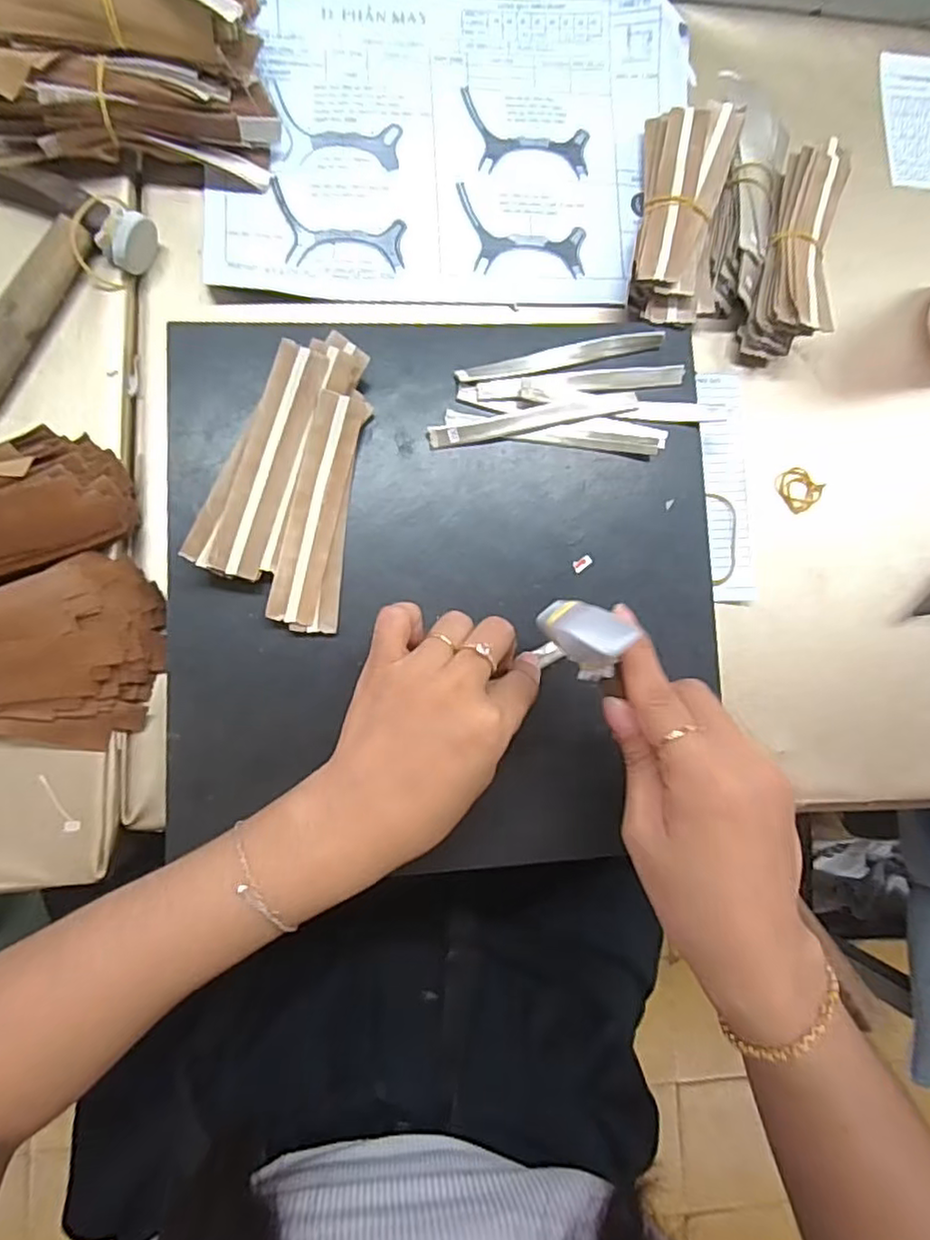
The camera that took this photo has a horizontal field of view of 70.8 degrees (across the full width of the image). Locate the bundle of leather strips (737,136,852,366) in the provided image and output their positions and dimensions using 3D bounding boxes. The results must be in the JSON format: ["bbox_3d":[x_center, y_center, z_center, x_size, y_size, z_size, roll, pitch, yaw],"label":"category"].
[{"bbox_3d":[0.205,-0.226,0.406,0.037,0.041,0.128,15,83,-6],"label":"bundle of leather strips"}]

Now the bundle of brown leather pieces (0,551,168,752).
[{"bbox_3d":[-0.224,0.026,0.324,0.139,0.046,0.087,-17,87,-8],"label":"bundle of brown leather pieces"}]

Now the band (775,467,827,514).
[{"bbox_3d":[0.210,-0.083,0.414,0.028,0.004,0.026,1,85,-7],"label":"band"}]

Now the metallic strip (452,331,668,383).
[{"bbox_3d":[0.056,-0.152,0.376,0.123,0.005,0.014,-15,87,-8],"label":"metallic strip"}]

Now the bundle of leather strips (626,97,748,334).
[{"bbox_3d":[0.131,-0.242,0.401,0.052,0.032,0.136,10,84,-6],"label":"bundle of leather strips"}]

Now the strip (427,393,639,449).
[{"bbox_3d":[0.040,-0.114,0.369,0.121,0.007,0.012,-13,87,-8],"label":"strip"}]

